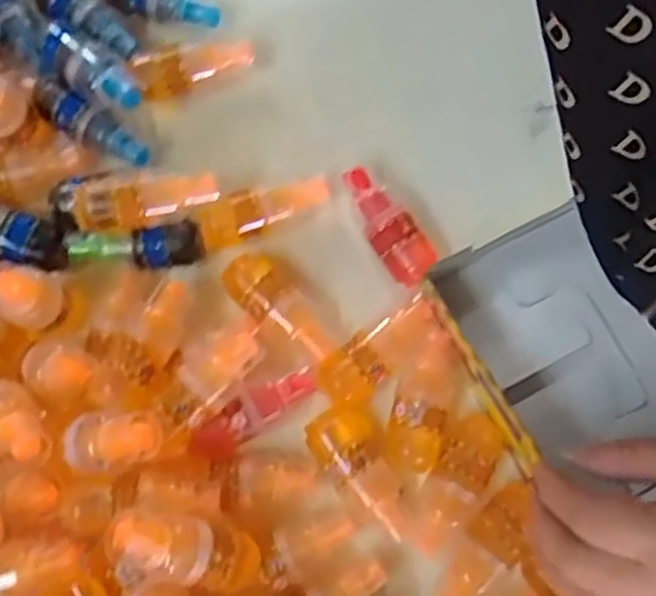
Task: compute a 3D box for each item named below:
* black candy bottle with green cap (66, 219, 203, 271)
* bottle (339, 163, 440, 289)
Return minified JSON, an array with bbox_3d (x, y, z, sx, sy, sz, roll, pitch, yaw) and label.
[{"bbox_3d":[-0.115,-0.030,0.442,0.077,0.026,0.023,-6,79,0],"label":"black candy bottle with green cap"},{"bbox_3d":[0.033,-0.042,0.444,0.026,0.035,0.075,-33,80,-5],"label":"bottle"}]

